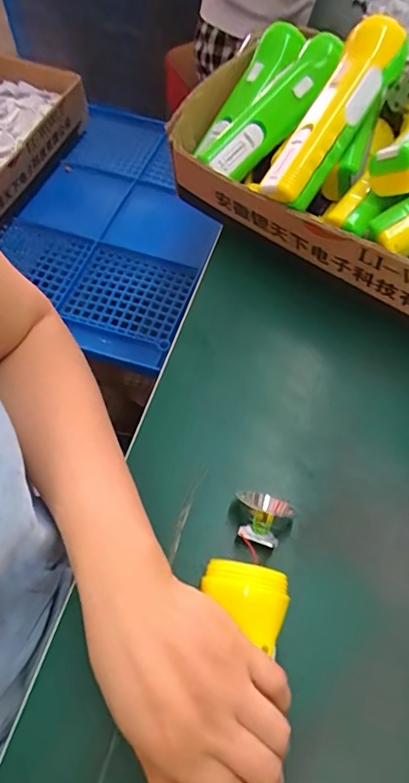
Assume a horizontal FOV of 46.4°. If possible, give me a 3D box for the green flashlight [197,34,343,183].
[{"bbox_3d":[0.063,-0.256,0.431,0.158,0.035,0.062,-47,69,4],"label":"green flashlight"}]

